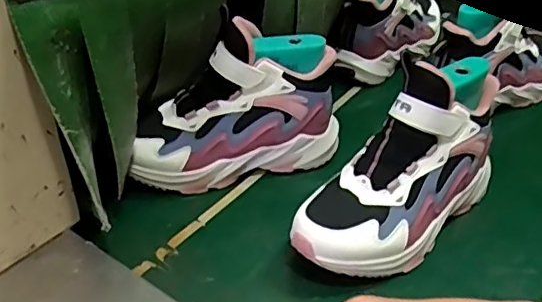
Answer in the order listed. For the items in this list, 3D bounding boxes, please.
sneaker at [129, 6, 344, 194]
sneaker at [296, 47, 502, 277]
[{"bbox_3d":[-0.038,-0.042,0.604,0.224,0.139,0.076,-5,33,-7],"label":"sneaker"},{"bbox_3d":[0.126,0.012,0.532,0.238,0.144,0.086,-28,41,-35],"label":"sneaker"}]

